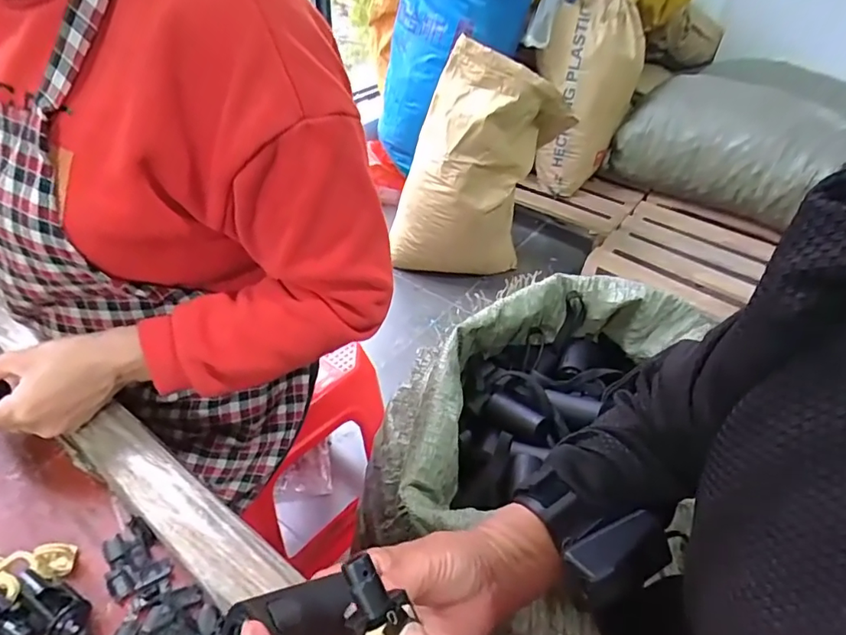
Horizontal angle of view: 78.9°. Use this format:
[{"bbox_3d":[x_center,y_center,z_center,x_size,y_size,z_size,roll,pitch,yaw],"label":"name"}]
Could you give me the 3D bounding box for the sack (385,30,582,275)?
[{"bbox_3d":[0.150,-0.402,1.493,0.476,0.645,0.185,7,42,3],"label":"sack"}]

